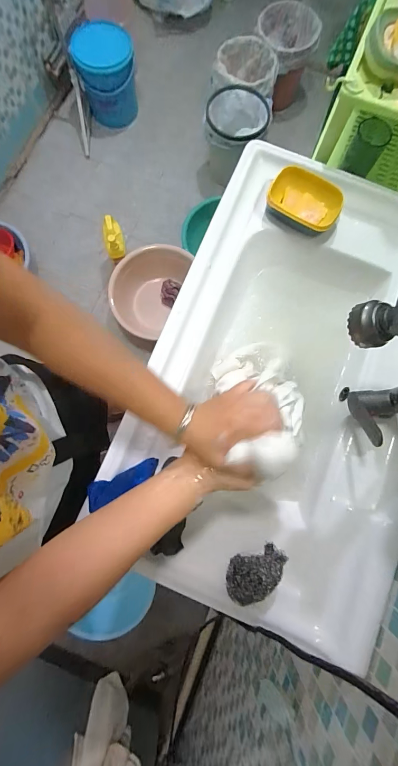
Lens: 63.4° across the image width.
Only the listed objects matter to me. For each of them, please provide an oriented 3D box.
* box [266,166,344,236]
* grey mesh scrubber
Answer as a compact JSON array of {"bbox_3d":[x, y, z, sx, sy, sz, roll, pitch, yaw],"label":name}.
[{"bbox_3d":[0.187,-0.324,0.577,0.130,0.043,0.086,24,80,3],"label":"box"},{"bbox_3d":[0.089,0.287,0.480,0.096,0.052,0.059,-15,81,-4],"label":"grey mesh scrubber"}]

